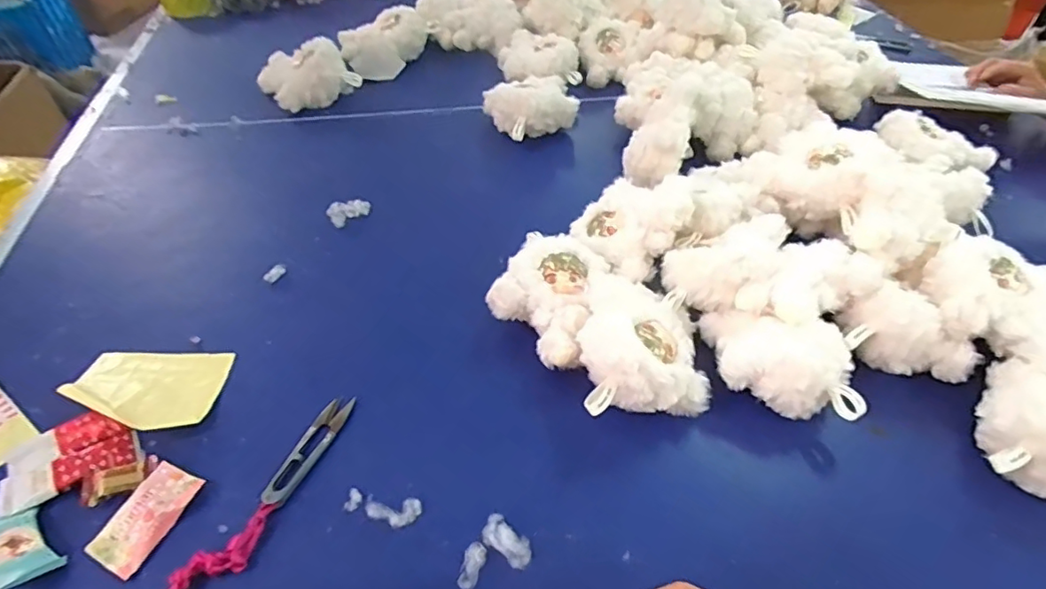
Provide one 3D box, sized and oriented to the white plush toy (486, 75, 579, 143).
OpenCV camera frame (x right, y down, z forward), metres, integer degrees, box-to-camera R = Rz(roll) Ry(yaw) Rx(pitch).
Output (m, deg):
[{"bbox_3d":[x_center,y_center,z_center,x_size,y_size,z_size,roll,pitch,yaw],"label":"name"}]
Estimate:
[{"bbox_3d":[0.016,-0.264,0.795,0.123,0.067,0.102,-16,50,-15],"label":"white plush toy"}]

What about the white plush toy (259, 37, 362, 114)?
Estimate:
[{"bbox_3d":[-0.328,-0.335,0.861,0.131,0.072,0.108,-23,52,-20],"label":"white plush toy"}]

